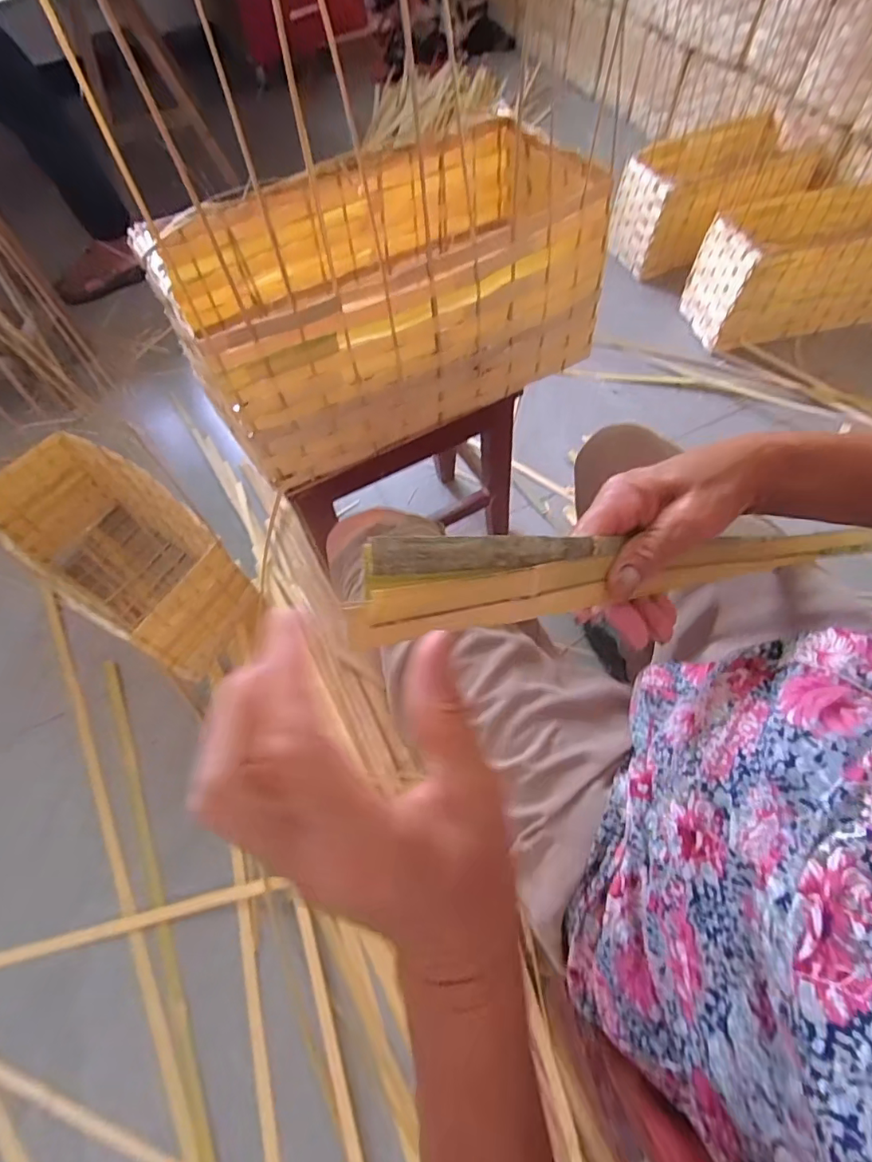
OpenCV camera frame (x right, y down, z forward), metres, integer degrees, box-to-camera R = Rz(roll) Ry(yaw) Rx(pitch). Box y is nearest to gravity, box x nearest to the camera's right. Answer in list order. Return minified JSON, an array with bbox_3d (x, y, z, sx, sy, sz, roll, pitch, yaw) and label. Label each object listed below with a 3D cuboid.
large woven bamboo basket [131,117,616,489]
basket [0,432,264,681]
[{"bbox_3d":[-0.051,-0.311,0.568,0.416,0.186,0.222,-24,64,-10],"label":"large woven bamboo basket"},{"bbox_3d":[-0.533,-0.043,0.903,0.480,0.206,0.218,33,69,18],"label":"basket"}]

